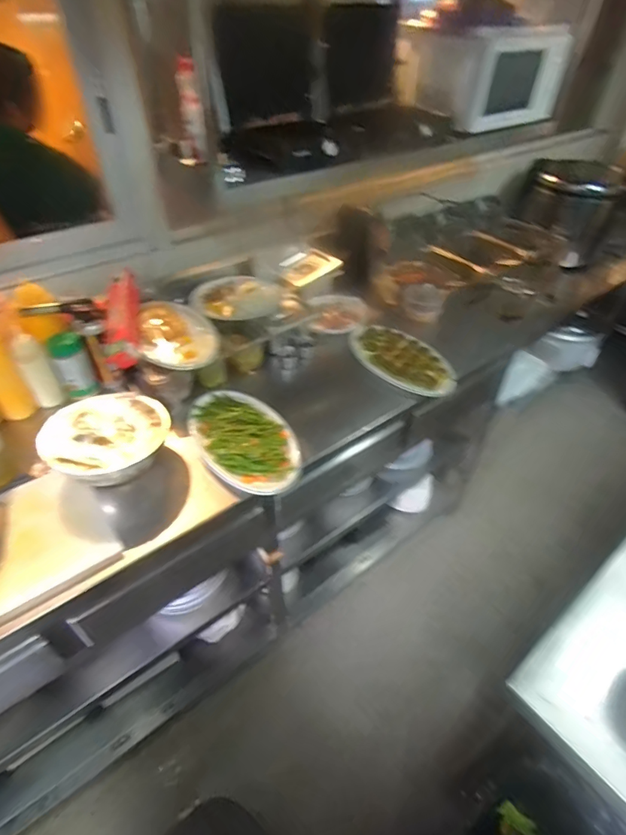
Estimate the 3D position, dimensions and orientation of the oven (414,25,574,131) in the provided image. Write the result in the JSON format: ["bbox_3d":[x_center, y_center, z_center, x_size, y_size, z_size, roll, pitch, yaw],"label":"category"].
[{"bbox_3d":[0.566,-1.109,1.469,0.464,0.235,0.300,-30,51,-29],"label":"oven"}]

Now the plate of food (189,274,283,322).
[{"bbox_3d":[-0.216,-0.342,1.293,0.220,0.067,0.185,-25,48,-24],"label":"plate of food"}]

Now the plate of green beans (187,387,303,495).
[{"bbox_3d":[-0.163,0.032,1.005,0.201,0.048,0.339,-27,49,-26],"label":"plate of green beans"}]

